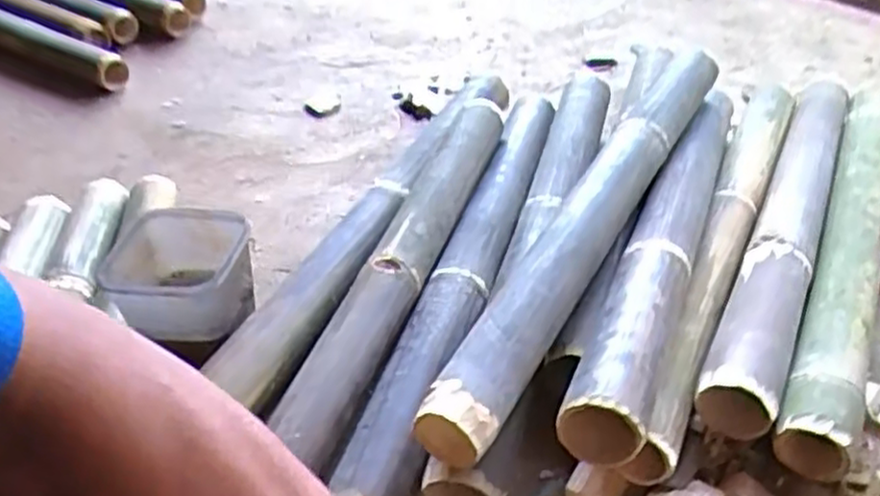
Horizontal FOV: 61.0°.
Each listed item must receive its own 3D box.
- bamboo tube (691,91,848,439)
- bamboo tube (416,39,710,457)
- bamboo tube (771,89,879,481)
[{"bbox_3d":[0.384,-0.031,0.831,0.072,0.072,0.643,16,42,24],"label":"bamboo tube"},{"bbox_3d":[0.158,-0.042,0.750,0.059,0.061,0.631,17,44,26],"label":"bamboo tube"},{"bbox_3d":[0.435,-0.009,0.796,0.066,0.069,0.608,16,42,24],"label":"bamboo tube"}]

